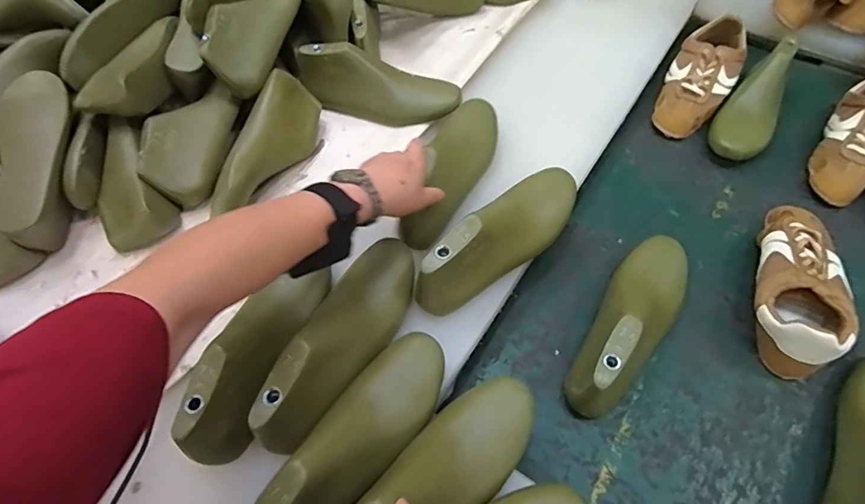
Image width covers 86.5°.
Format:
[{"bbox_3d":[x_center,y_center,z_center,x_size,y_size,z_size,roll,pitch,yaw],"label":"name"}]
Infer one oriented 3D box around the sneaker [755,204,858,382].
[{"bbox_3d":[0.428,0.028,0.533,0.093,0.063,0.225,17,62,14],"label":"sneaker"}]

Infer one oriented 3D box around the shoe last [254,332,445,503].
[{"bbox_3d":[-0.070,0.173,0.415,0.077,0.092,0.247,31,54,21],"label":"shoe last"}]

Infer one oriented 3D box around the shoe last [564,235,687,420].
[{"bbox_3d":[0.225,0.067,0.507,0.079,0.080,0.248,32,67,21],"label":"shoe last"}]

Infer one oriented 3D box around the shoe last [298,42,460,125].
[{"bbox_3d":[-0.084,-0.249,0.668,0.242,0.082,0.074,9,60,10],"label":"shoe last"}]

